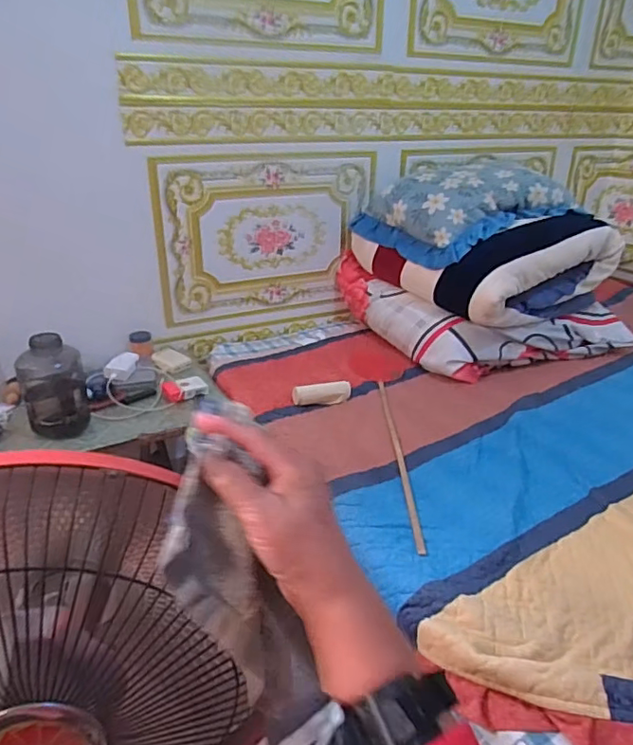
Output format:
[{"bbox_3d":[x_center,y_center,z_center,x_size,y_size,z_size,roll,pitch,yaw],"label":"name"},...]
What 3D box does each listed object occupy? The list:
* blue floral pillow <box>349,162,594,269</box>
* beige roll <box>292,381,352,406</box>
[{"bbox_3d":[0.406,-0.449,1.501,0.494,0.203,0.393,-9,26,-21],"label":"blue floral pillow"},{"bbox_3d":[0.013,0.047,1.234,0.128,0.041,0.035,-5,25,-12],"label":"beige roll"}]

